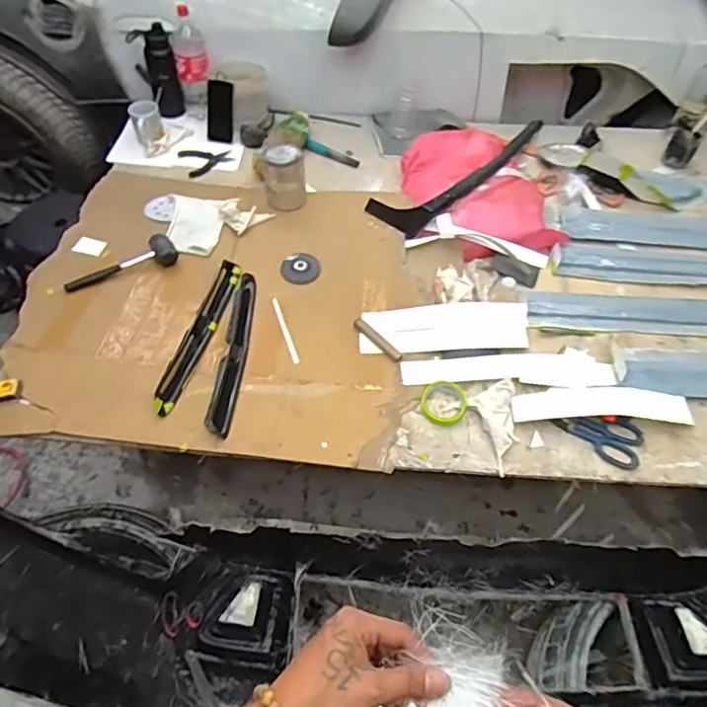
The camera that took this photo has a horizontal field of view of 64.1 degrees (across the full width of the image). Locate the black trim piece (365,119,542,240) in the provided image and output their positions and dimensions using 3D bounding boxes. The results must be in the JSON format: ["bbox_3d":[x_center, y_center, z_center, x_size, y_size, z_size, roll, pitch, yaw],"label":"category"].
[{"bbox_3d":[0.347,-0.505,1.518,0.699,0.051,0.178,-33,62,-22],"label":"black trim piece"}]

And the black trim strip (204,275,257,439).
[{"bbox_3d":[-0.244,-0.012,1.165,0.049,0.026,0.398,3,54,0],"label":"black trim strip"}]

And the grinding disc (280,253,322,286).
[{"bbox_3d":[-0.123,-0.200,1.320,0.085,0.011,0.091,1,54,-1],"label":"grinding disc"}]

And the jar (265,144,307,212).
[{"bbox_3d":[-0.173,-0.440,1.420,0.099,0.117,0.105,-7,55,-7],"label":"jar"}]

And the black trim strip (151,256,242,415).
[{"bbox_3d":[-0.324,-0.046,1.189,0.055,0.016,0.401,12,55,7],"label":"black trim strip"}]

